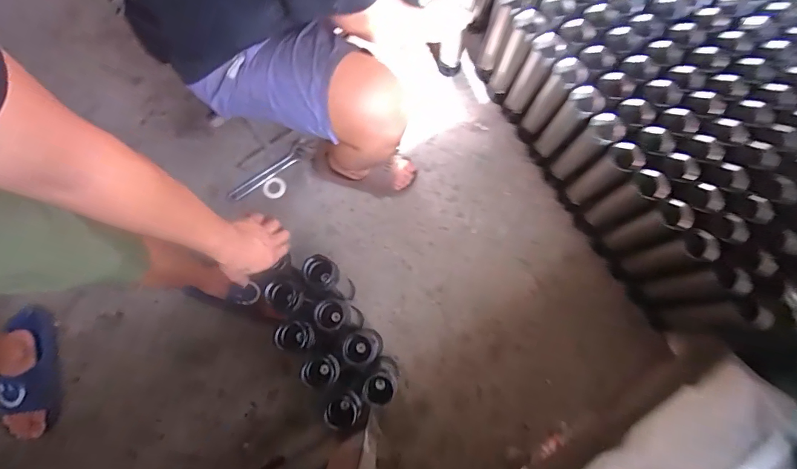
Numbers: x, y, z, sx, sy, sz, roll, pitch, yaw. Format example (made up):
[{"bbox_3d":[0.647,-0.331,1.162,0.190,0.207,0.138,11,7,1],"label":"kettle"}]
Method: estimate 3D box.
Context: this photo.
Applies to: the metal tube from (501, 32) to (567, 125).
[{"bbox_3d":[0.337,-0.397,1.072,0.068,0.280,0.073,36,80,6],"label":"metal tube"}]

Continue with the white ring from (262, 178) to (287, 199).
[{"bbox_3d":[-0.340,-0.127,1.136,0.060,0.008,0.059,0,78,-1],"label":"white ring"}]

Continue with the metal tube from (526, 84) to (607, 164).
[{"bbox_3d":[0.411,-0.265,1.049,0.069,0.283,0.075,41,81,7],"label":"metal tube"}]

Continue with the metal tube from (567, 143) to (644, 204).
[{"bbox_3d":[0.485,-0.143,0.996,0.060,0.246,0.067,-38,81,-8],"label":"metal tube"}]

